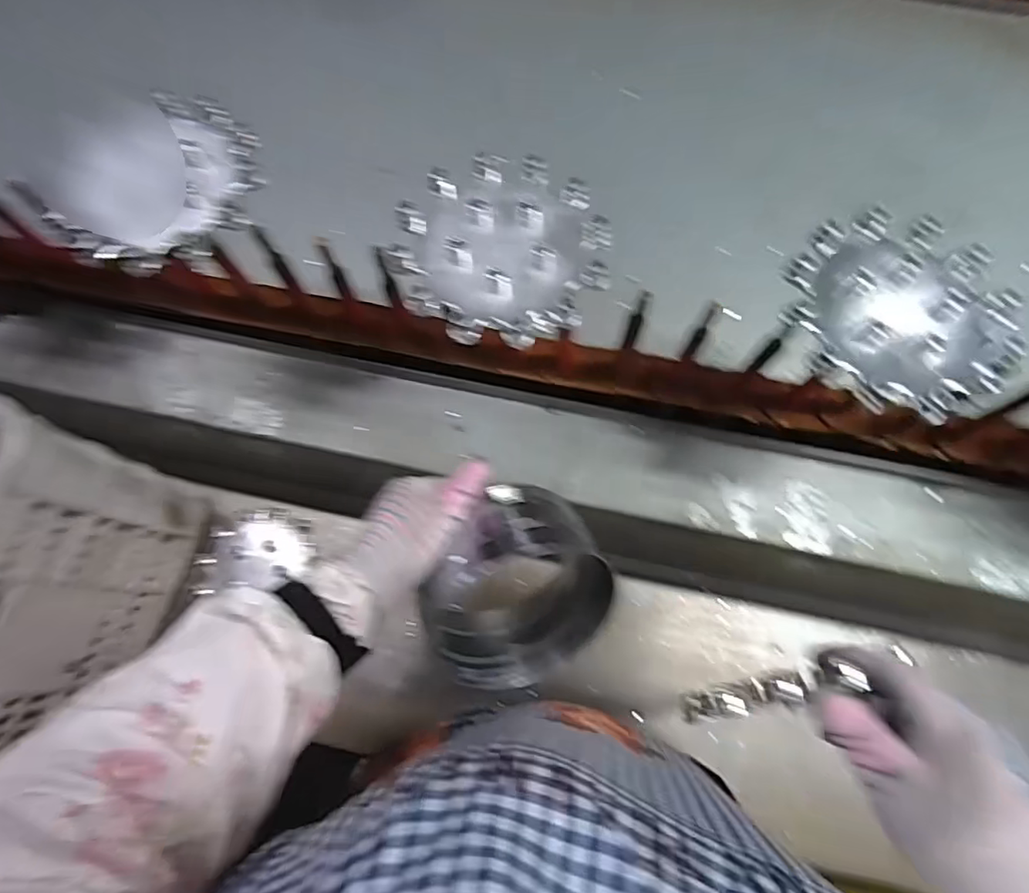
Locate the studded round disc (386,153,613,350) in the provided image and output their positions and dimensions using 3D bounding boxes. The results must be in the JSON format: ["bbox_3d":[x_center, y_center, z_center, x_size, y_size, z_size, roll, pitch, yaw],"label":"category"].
[{"bbox_3d":[-0.010,-0.141,0.405,0.142,0.026,0.149,0,71,1],"label":"studded round disc"}]

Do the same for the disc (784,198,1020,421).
[{"bbox_3d":[0.256,-0.090,0.385,0.144,0.020,0.147,0,71,1],"label":"disc"}]

